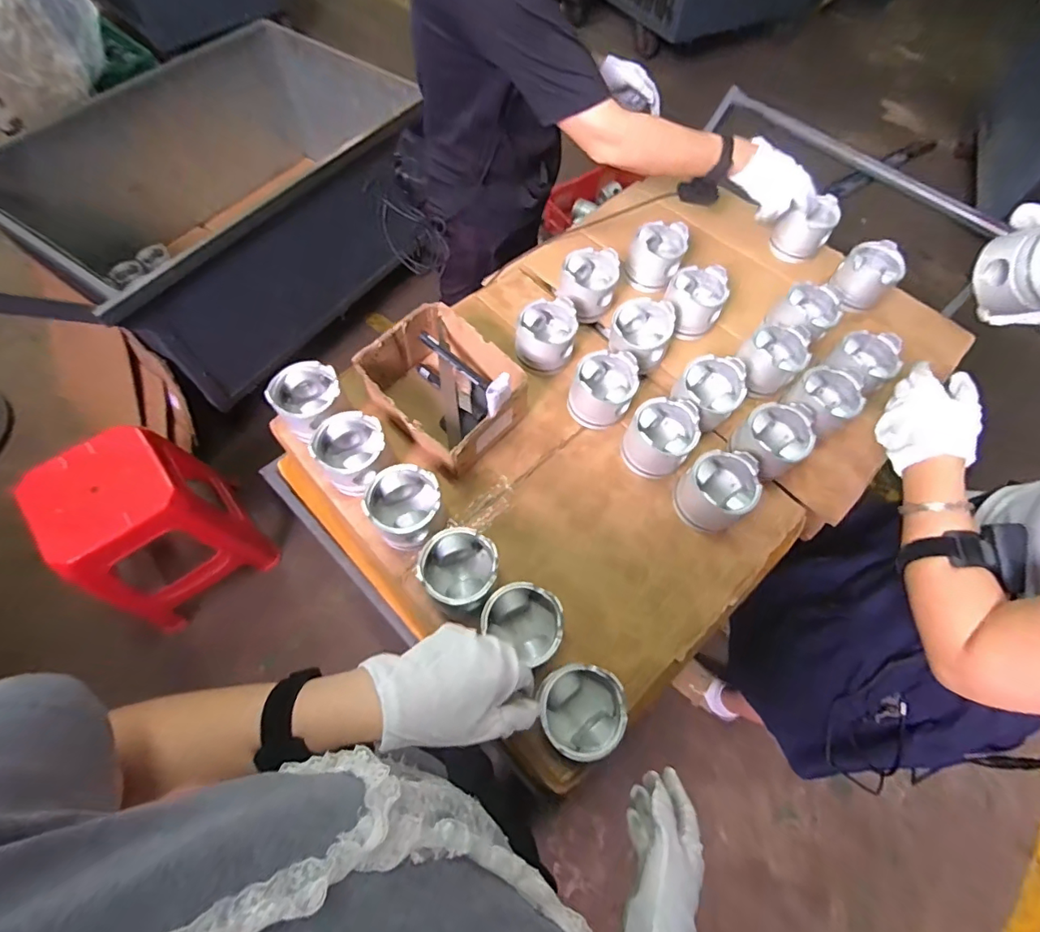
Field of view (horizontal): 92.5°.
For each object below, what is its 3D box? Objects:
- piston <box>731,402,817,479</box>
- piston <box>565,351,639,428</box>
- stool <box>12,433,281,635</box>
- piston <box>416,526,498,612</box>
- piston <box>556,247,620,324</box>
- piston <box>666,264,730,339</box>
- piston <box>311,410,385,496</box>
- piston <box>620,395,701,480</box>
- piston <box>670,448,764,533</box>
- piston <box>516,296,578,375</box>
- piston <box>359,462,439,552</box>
[{"bbox_3d":[0.365,-0.036,0.727,0.092,0.091,0.088,1,62,-3],"label":"piston"},{"bbox_3d":[0.127,-0.118,0.755,0.091,0.081,0.099,1,62,-3],"label":"piston"},{"bbox_3d":[-0.978,0.159,1.359,0.340,0.497,0.344,-36,70,-20],"label":"stool"},{"bbox_3d":[-0.074,0.127,0.611,0.091,0.056,0.090,1,62,-3],"label":"piston"},{"bbox_3d":[0.114,-0.305,0.840,0.093,0.082,0.091,1,62,-3],"label":"piston"},{"bbox_3d":[0.285,-0.267,0.828,0.095,0.085,0.096,25,64,9],"label":"piston"},{"bbox_3d":[-0.231,-0.016,0.688,0.087,0.079,0.095,1,62,-3],"label":"piston"},{"bbox_3d":[0.203,-0.042,0.721,0.092,0.079,0.091,1,62,-3],"label":"piston"},{"bbox_3d":[0.277,0.033,0.697,0.097,0.087,0.092,1,62,-3],"label":"piston"},{"bbox_3d":[0.041,-0.211,0.785,0.091,0.078,0.098,7,62,0],"label":"piston"},{"bbox_3d":[-0.149,0.054,0.648,0.089,0.066,0.091,1,62,-3],"label":"piston"}]

